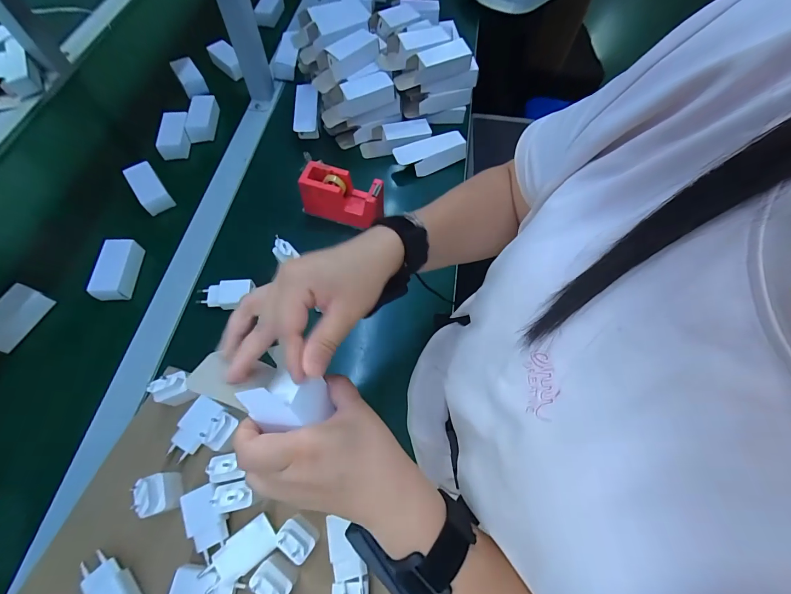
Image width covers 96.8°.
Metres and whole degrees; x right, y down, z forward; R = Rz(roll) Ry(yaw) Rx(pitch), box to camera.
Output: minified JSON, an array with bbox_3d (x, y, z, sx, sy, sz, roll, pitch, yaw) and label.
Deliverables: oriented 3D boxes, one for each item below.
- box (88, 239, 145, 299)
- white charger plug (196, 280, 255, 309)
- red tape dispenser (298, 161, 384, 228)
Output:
[{"bbox_3d":[-0.427,-0.043,0.540,0.045,0.031,0.094,-1,65,-4],"label":"box"},{"bbox_3d":[-0.254,-0.003,0.523,0.079,0.019,0.038,-7,65,-7],"label":"white charger plug"},{"bbox_3d":[-0.088,-0.163,0.579,0.132,0.075,0.053,16,65,4],"label":"red tape dispenser"}]

